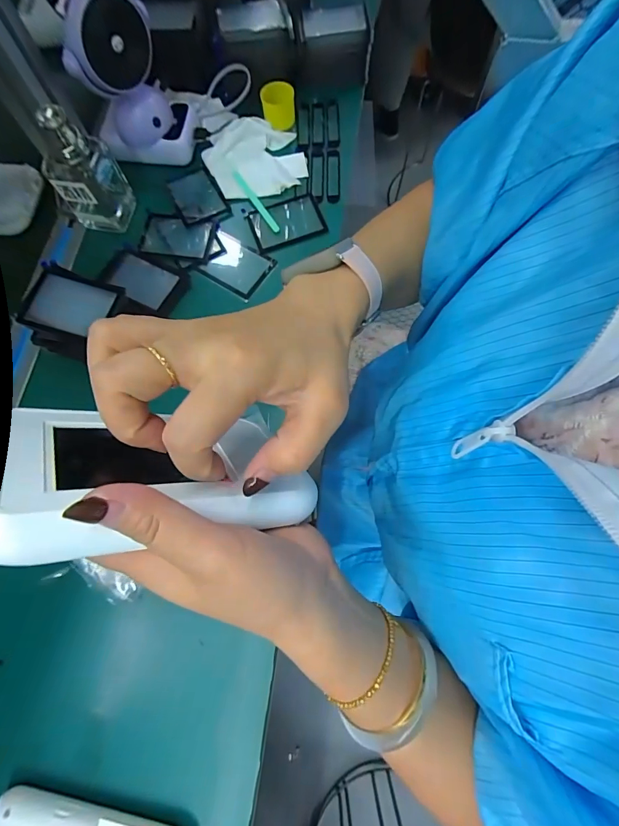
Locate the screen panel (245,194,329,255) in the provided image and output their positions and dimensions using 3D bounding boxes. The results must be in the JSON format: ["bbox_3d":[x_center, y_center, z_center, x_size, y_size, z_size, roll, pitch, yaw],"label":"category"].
[{"bbox_3d":[-0.027,-0.220,0.452,0.082,0.007,0.058,-18,73,-5],"label":"screen panel"}]

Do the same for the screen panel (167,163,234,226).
[{"bbox_3d":[-0.133,-0.256,0.465,0.055,0.008,0.083,-26,74,-7],"label":"screen panel"}]

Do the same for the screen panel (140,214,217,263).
[{"bbox_3d":[-0.150,-0.202,0.447,0.079,0.006,0.056,9,73,3],"label":"screen panel"}]

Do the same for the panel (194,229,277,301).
[{"bbox_3d":[-0.083,-0.166,0.439,0.074,0.004,0.056,32,83,6],"label":"panel"}]

